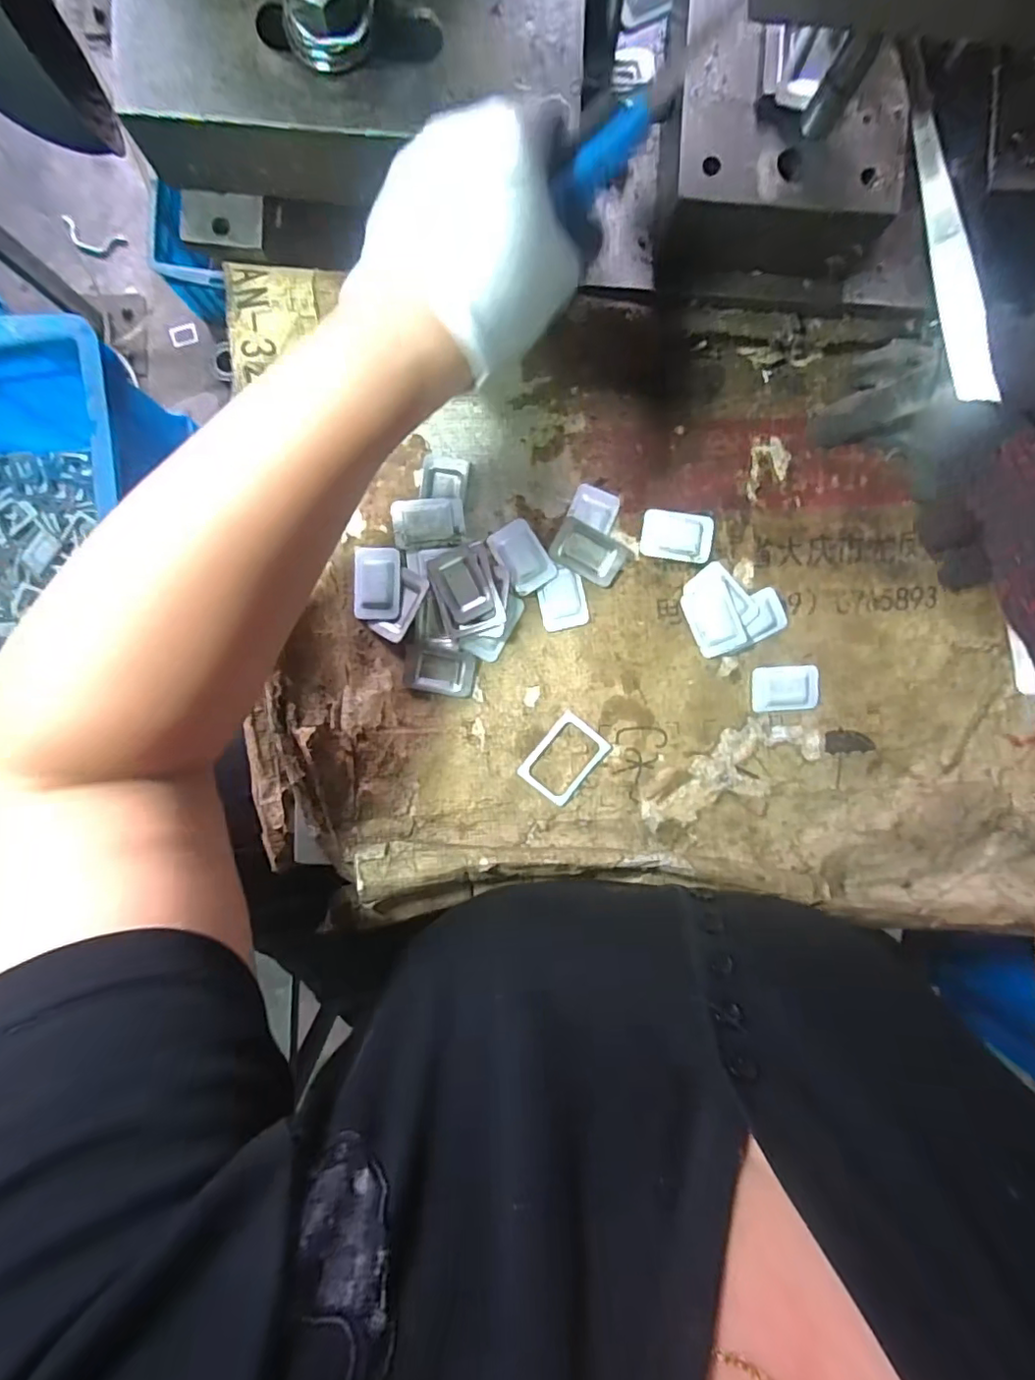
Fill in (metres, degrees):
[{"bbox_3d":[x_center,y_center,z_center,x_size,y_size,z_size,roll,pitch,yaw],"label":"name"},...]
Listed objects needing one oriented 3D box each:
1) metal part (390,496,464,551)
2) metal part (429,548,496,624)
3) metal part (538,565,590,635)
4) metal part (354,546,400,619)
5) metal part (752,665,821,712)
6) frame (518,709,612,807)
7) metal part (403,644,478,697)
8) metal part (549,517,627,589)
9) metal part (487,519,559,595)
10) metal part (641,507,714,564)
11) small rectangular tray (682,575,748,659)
[{"bbox_3d":[-0.050,-0.094,0.315,0.040,0.007,0.027,-3,94,-2],"label":"metal part"},{"bbox_3d":[-0.031,-0.058,0.314,0.025,0.005,0.039,-25,94,0],"label":"metal part"},{"bbox_3d":[0.026,-0.052,0.323,0.027,0.005,0.035,-14,94,-1],"label":"metal part"},{"bbox_3d":[-0.080,-0.061,0.319,0.027,0.006,0.041,0,94,-2],"label":"metal part"},{"bbox_3d":[0.161,-0.001,0.335,0.040,0.004,0.026,-3,94,-2],"label":"metal part"},{"bbox_3d":[0.028,0.041,0.333,0.036,0.004,0.048,39,92,-4],"label":"frame"},{"bbox_3d":[-0.045,-0.011,0.325,0.041,0.006,0.027,7,93,-3],"label":"metal part"},{"bbox_3d":[0.040,-0.079,0.319,0.040,0.005,0.027,26,92,-3],"label":"metal part"},{"bbox_3d":[0.003,-0.076,0.318,0.026,0.008,0.040,-31,94,0],"label":"metal part"},{"bbox_3d":[0.092,-0.089,0.321,0.041,0.004,0.028,6,93,-2],"label":"metal part"},{"bbox_3d":[0.114,-0.041,0.325,0.026,0.009,0.042,-25,94,0],"label":"small rectangular tray"}]

